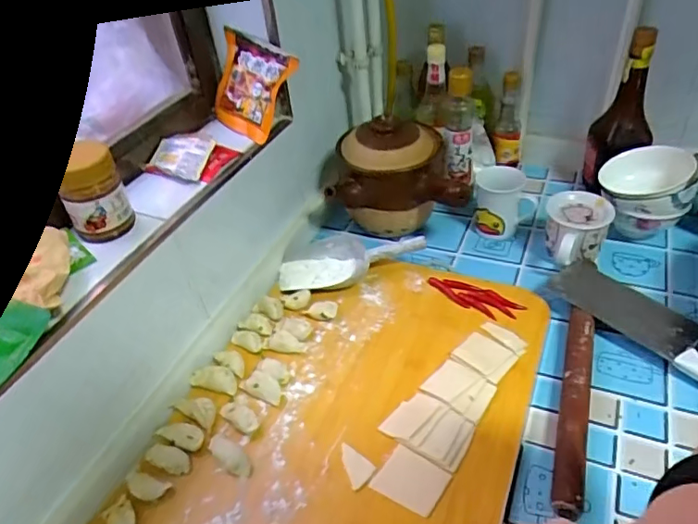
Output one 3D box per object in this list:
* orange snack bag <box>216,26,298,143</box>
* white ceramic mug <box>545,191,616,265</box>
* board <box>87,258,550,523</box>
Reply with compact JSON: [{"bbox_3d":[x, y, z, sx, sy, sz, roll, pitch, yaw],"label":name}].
[{"bbox_3d":[-0.140,-0.243,0.748,0.111,0.125,0.023,33,23,25],"label":"orange snack bag"},{"bbox_3d":[0.332,-0.047,0.791,0.088,0.080,0.091,18,47,27],"label":"white ceramic mug"},{"bbox_3d":[-0.012,0.189,0.614,0.375,0.023,0.564,15,45,20],"label":"board"}]

